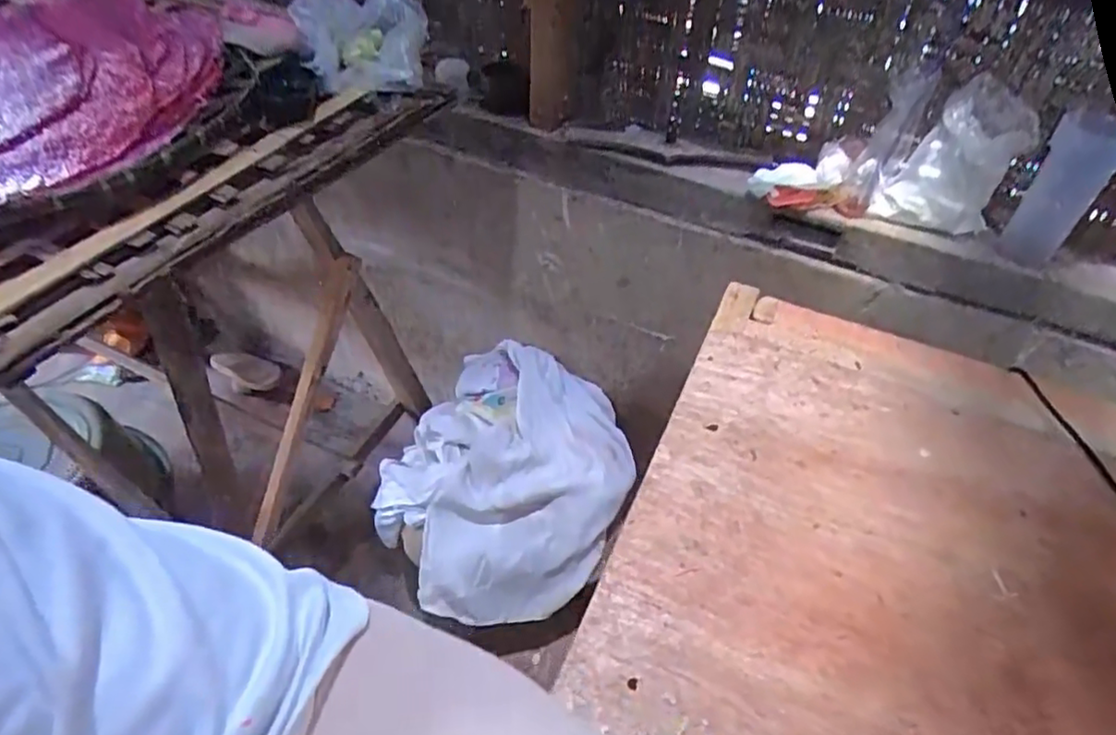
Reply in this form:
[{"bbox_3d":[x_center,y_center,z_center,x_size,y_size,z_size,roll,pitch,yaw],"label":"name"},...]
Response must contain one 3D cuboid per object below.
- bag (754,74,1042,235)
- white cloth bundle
[{"bbox_3d":[0.422,-0.277,0.825,0.299,0.150,0.109,17,47,13],"label":"bag"},{"bbox_3d":[-0.100,0.210,1.211,0.426,0.266,0.430,2,46,-2],"label":"white cloth bundle"}]

